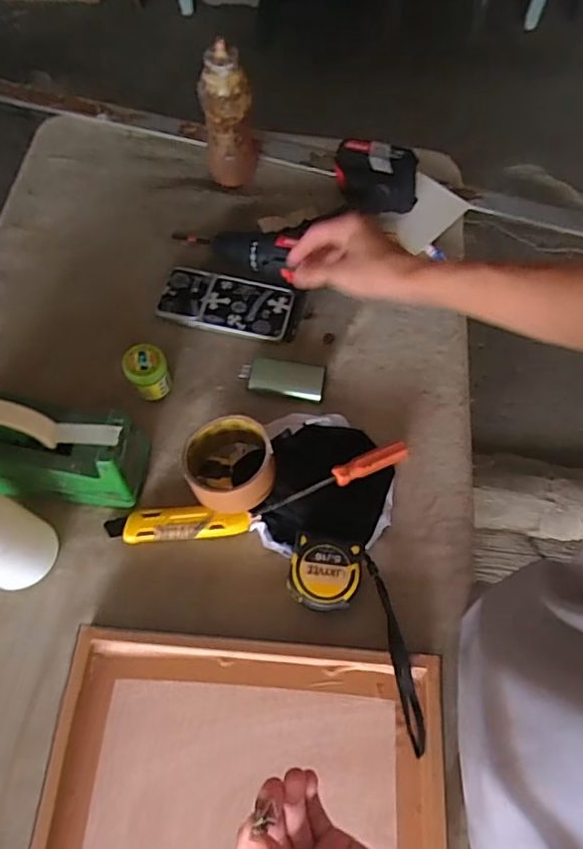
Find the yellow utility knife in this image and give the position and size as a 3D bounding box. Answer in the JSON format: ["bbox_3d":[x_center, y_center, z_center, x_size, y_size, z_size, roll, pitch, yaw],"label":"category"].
[{"bbox_3d":[-0.114,0.097,0.554,0.141,0.015,0.033,-4,65,-3],"label":"yellow utility knife"}]

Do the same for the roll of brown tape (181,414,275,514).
[{"bbox_3d":[-0.062,0.042,0.555,0.087,0.058,0.090,0,65,-1],"label":"roll of brown tape"}]

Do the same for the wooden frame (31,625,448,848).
[{"bbox_3d":[-0.039,0.310,0.449,0.321,0.027,0.255,2,65,0],"label":"wooden frame"}]

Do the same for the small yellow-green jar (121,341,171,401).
[{"bbox_3d":[-0.155,-0.056,0.604,0.042,0.055,0.044,0,65,-1],"label":"small yellow-green jar"}]

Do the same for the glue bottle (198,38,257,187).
[{"bbox_3d":[-0.079,-0.389,0.696,0.062,0.168,0.071,-6,65,-3],"label":"glue bottle"}]

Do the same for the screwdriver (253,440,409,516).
[{"bbox_3d":[0.046,0.056,0.567,0.175,0.018,0.021,-25,68,-12],"label":"screwdriver"}]

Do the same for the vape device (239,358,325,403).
[{"bbox_3d":[-0.011,-0.053,0.626,0.094,0.017,0.042,12,66,5],"label":"vape device"}]

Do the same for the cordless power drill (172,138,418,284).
[{"bbox_3d":[0.018,-0.262,0.695,0.284,0.060,0.126,-30,68,-2],"label":"cordless power drill"}]

